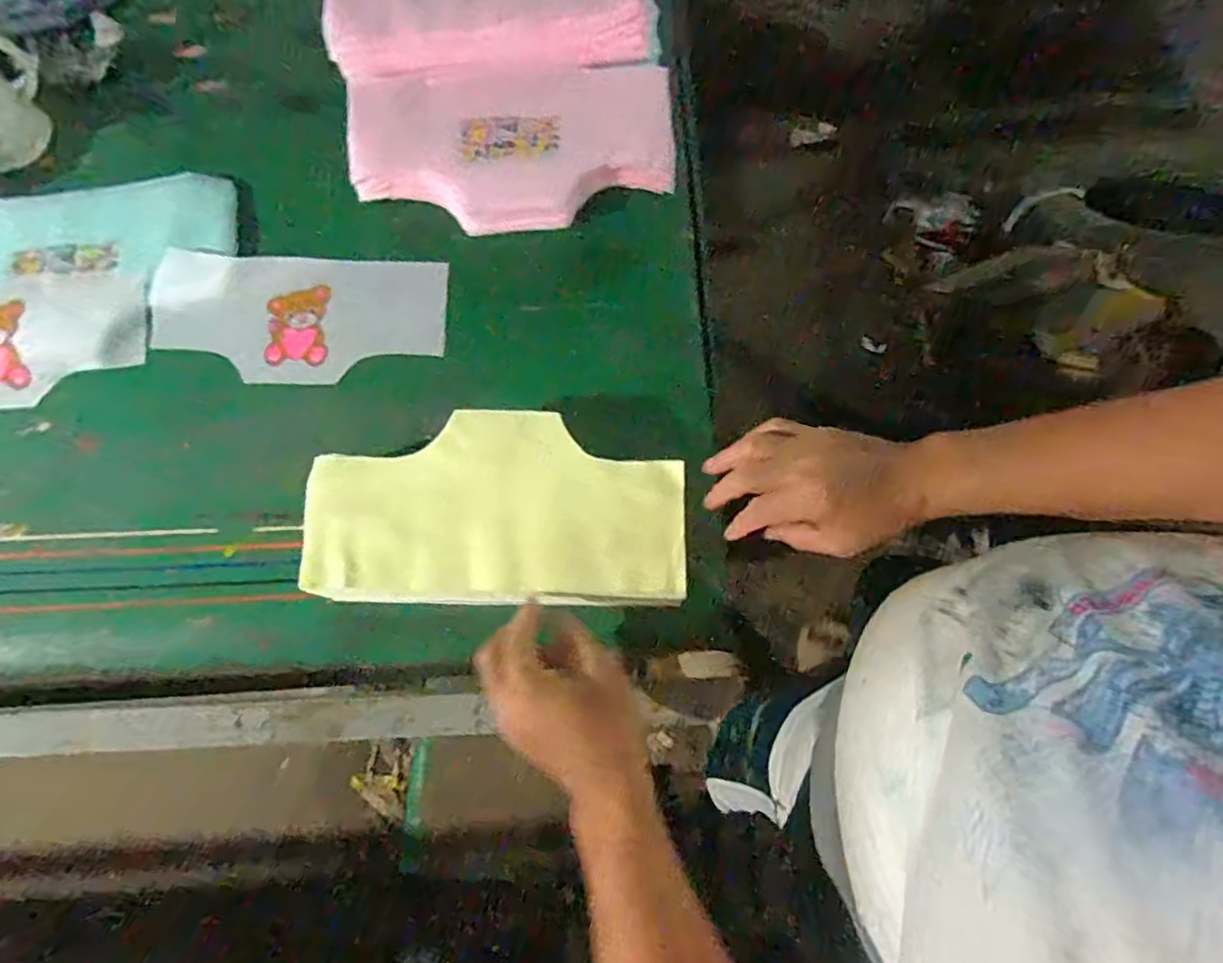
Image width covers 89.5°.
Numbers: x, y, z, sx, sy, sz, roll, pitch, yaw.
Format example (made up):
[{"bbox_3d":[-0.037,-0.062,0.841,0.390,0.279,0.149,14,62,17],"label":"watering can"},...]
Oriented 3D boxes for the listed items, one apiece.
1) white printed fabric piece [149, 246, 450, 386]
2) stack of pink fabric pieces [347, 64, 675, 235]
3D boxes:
[{"bbox_3d":[-0.309,-0.162,0.609,0.282,0.015,0.130,0,81,-3],"label":"white printed fabric piece"},{"bbox_3d":[-0.097,-0.347,0.647,0.332,0.048,0.171,-6,75,-2],"label":"stack of pink fabric pieces"}]

